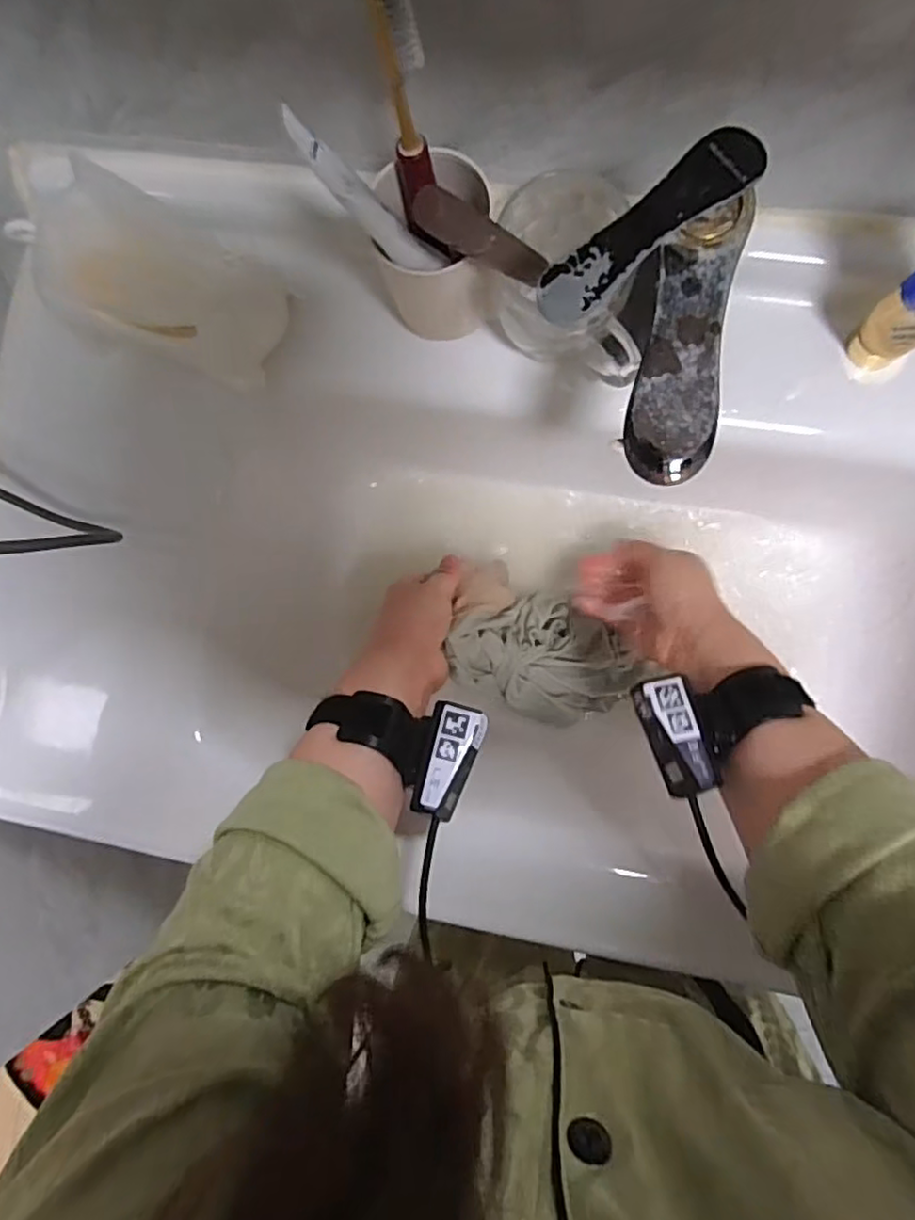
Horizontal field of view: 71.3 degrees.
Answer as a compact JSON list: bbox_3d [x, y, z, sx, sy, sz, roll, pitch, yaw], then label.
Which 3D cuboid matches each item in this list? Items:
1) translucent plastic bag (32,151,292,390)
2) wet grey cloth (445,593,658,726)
[{"bbox_3d":[-0.192,-0.213,0.416,0.149,0.023,0.090,23,124,-13],"label":"translucent plastic bag"},{"bbox_3d":[0.074,0.039,0.512,0.144,0.086,0.097,30,90,6],"label":"wet grey cloth"}]

